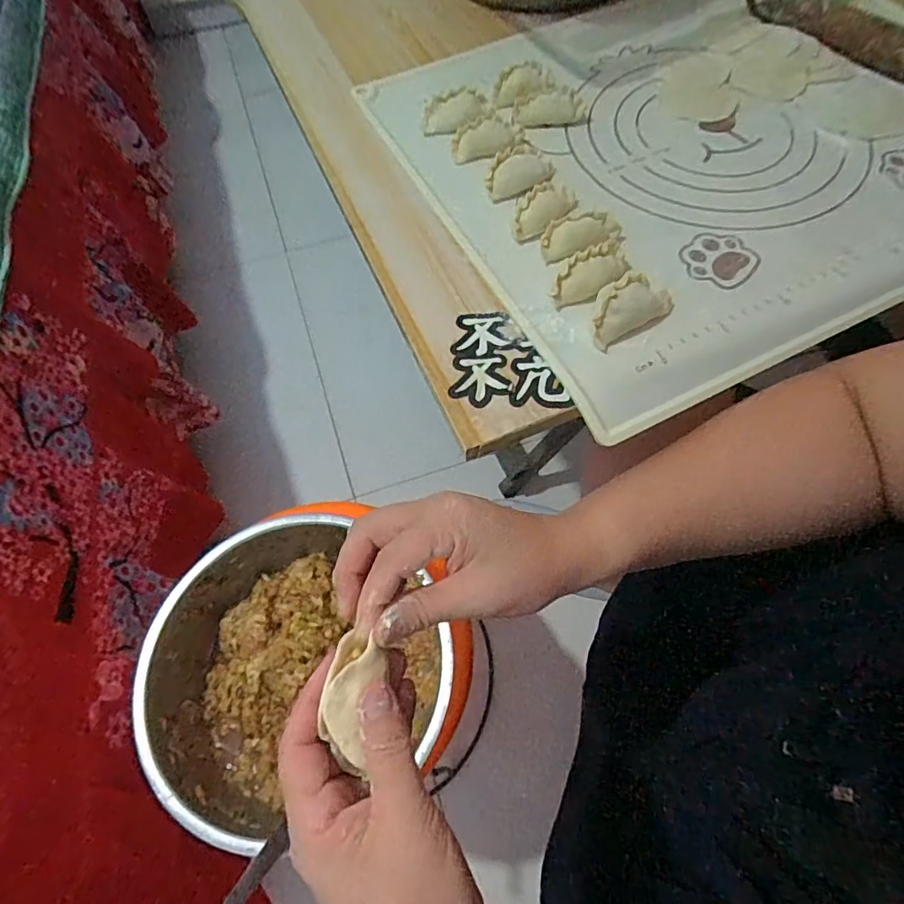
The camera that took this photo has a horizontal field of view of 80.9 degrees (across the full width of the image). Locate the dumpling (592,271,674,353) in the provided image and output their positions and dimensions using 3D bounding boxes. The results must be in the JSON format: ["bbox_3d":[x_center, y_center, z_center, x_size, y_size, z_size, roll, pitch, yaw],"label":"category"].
[{"bbox_3d":[0.112,-0.092,0.331,0.063,0.020,0.030,-27,66,-12],"label":"dumpling"}]

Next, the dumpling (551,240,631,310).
[{"bbox_3d":[0.090,-0.115,0.347,0.056,0.020,0.022,-30,67,-14],"label":"dumpling"}]

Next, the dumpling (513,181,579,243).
[{"bbox_3d":[0.065,-0.175,0.377,0.027,0.019,0.057,38,70,18],"label":"dumpling"}]

